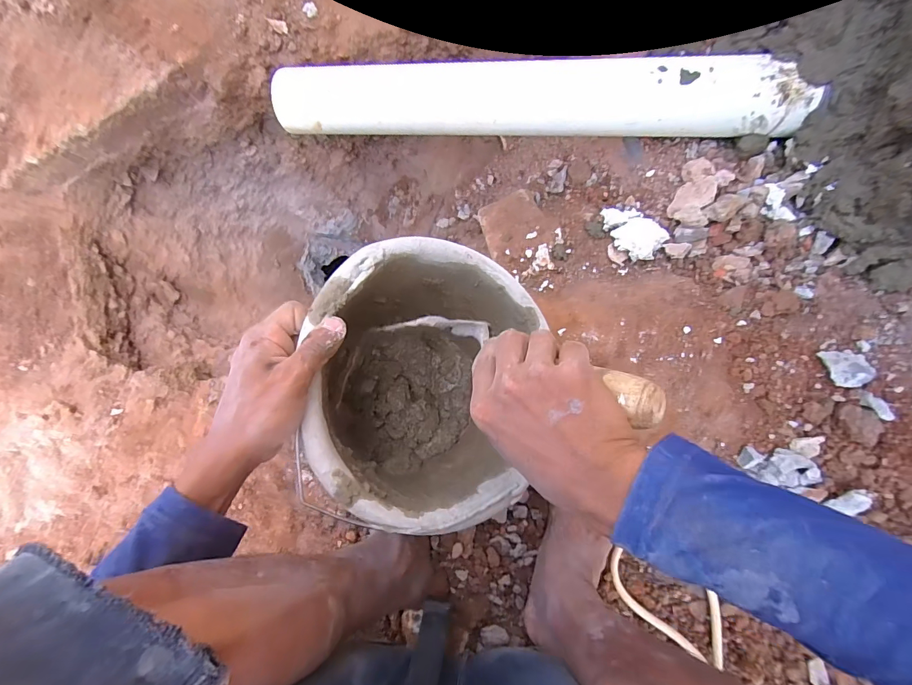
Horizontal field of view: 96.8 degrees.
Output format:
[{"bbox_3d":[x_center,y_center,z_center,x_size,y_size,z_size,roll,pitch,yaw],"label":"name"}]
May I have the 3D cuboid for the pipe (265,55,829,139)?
[{"bbox_3d":[0.074,-0.334,0.555,0.702,0.083,0.089,7,88,9],"label":"pipe"}]

